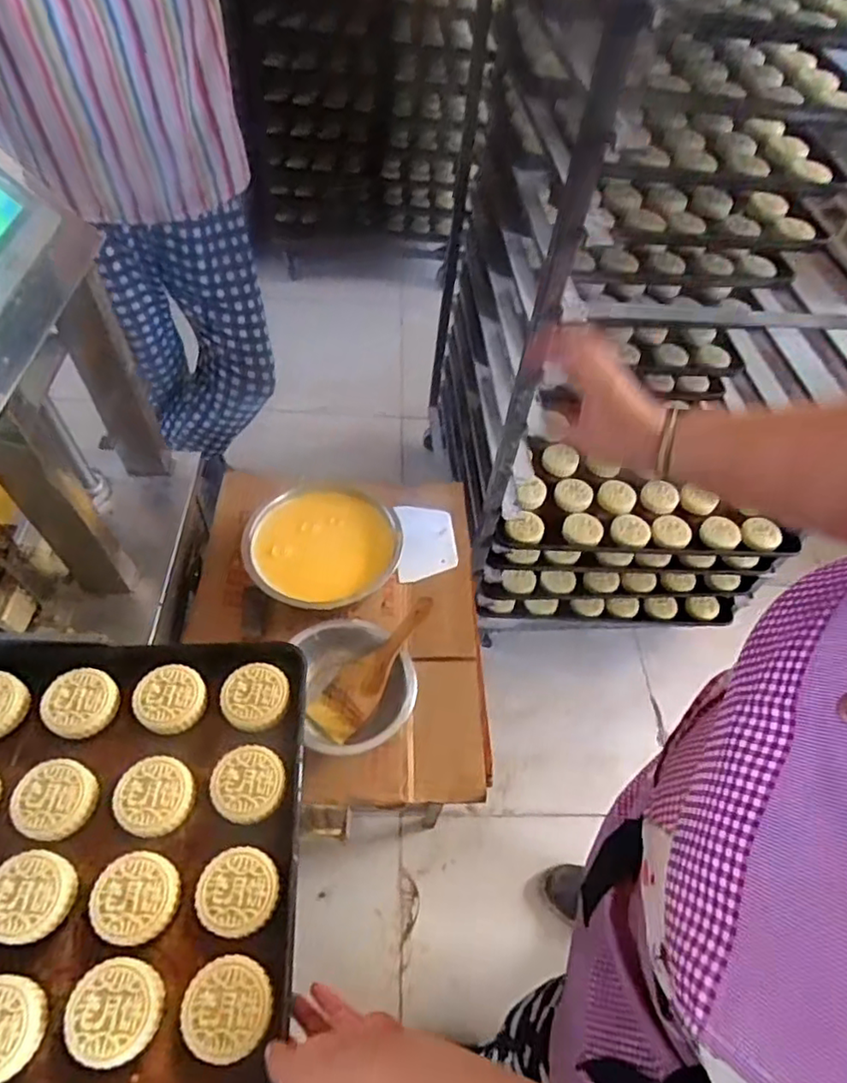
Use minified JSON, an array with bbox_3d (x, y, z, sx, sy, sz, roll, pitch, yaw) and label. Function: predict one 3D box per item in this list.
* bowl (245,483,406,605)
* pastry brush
[{"bbox_3d":[-0.151,0.013,0.944,0.227,0.086,0.203,-36,63,-26],"label":"bowl"},{"bbox_3d":[-0.064,0.166,0.834,0.073,0.014,0.218,36,79,21],"label":"pastry brush"}]

